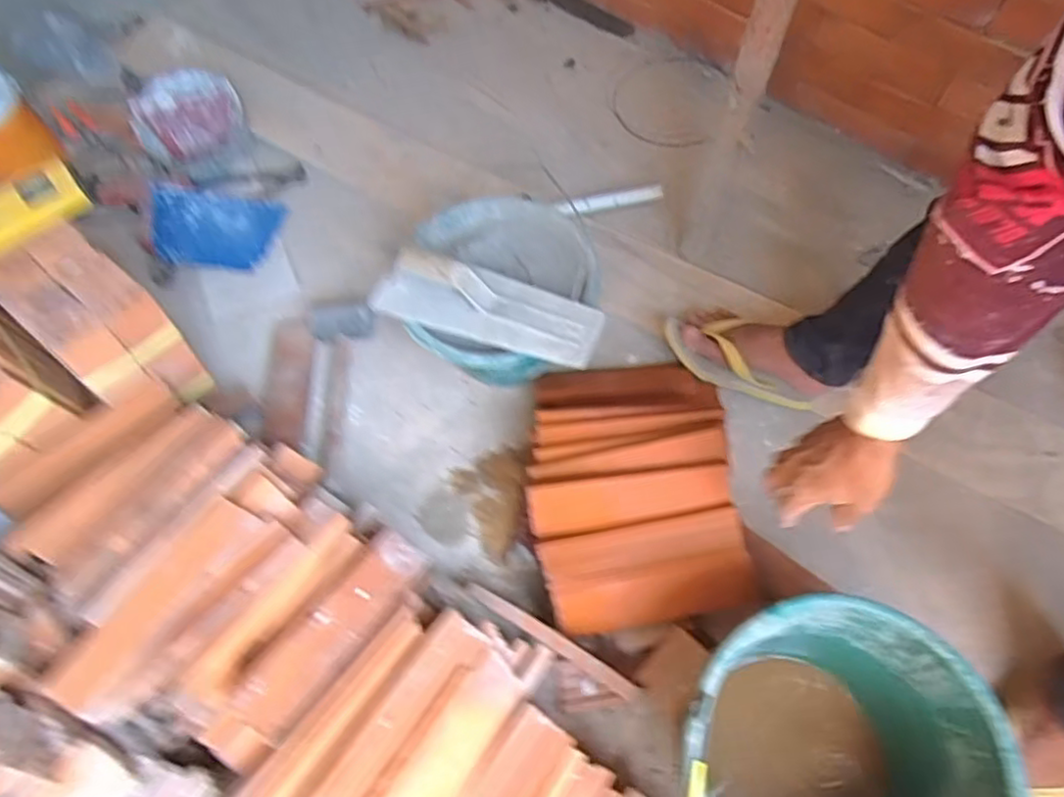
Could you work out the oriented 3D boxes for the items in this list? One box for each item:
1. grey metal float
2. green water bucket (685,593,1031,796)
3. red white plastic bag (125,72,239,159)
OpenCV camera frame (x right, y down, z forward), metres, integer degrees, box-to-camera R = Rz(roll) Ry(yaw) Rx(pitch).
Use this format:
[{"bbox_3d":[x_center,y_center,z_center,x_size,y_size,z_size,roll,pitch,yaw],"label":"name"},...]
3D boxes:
[{"bbox_3d":[-0.058,-0.128,0.825,0.299,0.064,0.101,17,66,11],"label":"grey metal float"},{"bbox_3d":[0.280,0.382,0.657,0.278,0.229,0.319,26,68,13],"label":"green water bucket"},{"bbox_3d":[-0.626,-0.509,1.188,0.182,0.103,0.138,-42,69,-16],"label":"red white plastic bag"}]

